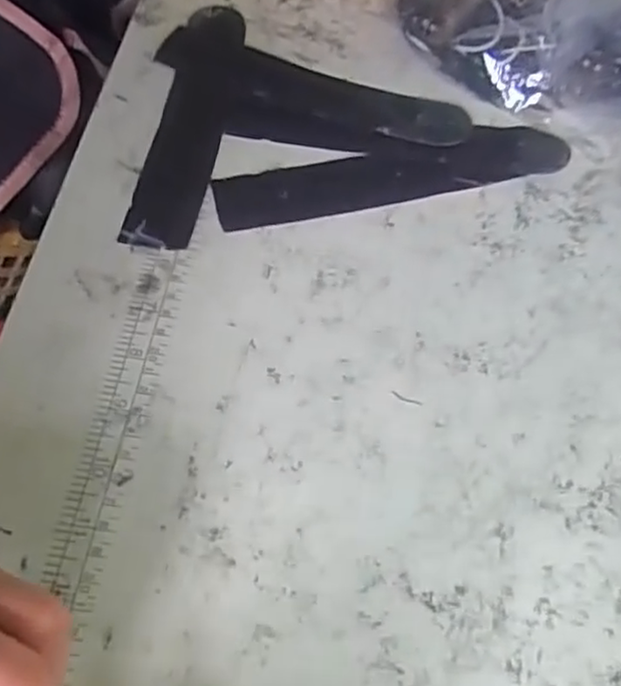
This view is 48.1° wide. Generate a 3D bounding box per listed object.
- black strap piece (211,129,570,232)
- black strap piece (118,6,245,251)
[{"bbox_3d":[0.042,-0.090,0.366,0.183,0.007,0.037,-11,60,-7],"label":"black strap piece"},{"bbox_3d":[-0.065,-0.129,0.389,0.037,0.004,0.186,6,60,3],"label":"black strap piece"}]

